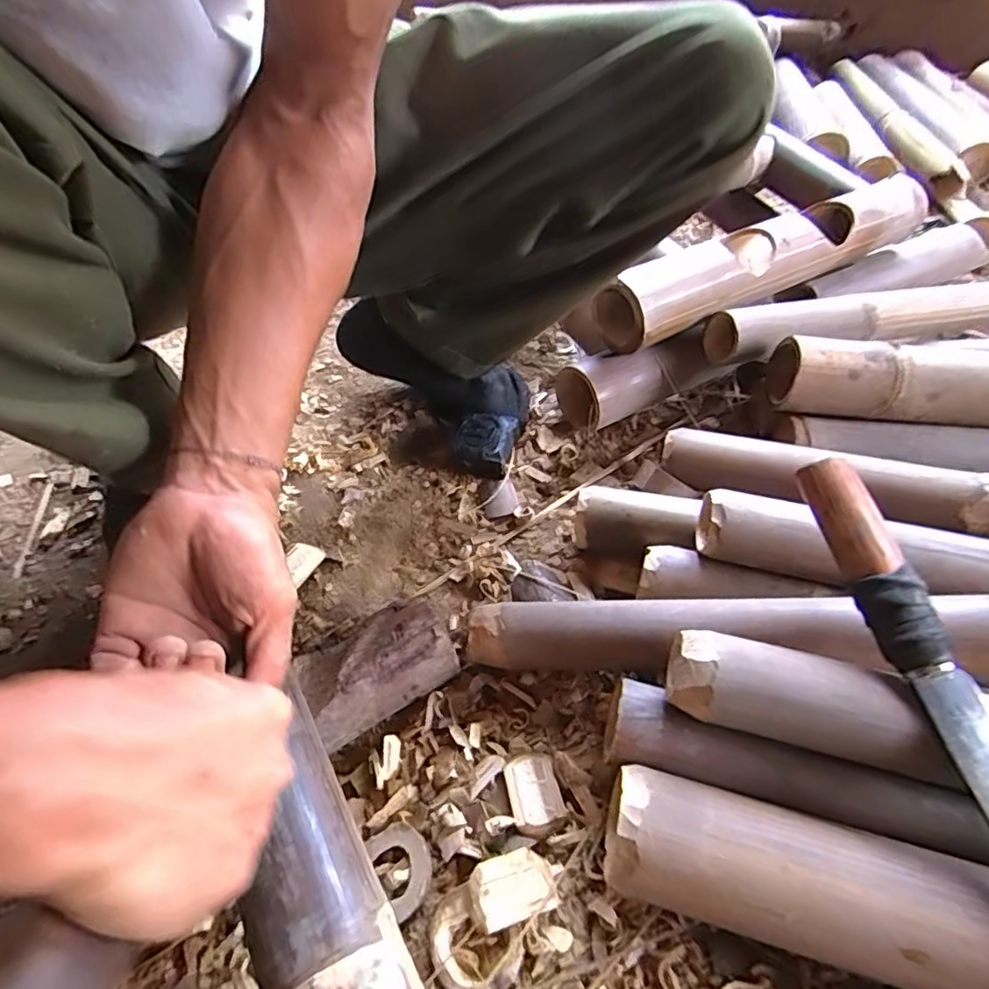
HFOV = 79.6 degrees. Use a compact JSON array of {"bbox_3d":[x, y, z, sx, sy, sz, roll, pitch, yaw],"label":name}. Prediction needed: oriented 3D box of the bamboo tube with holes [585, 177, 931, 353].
[{"bbox_3d":[0.303,-0.261,0.651,0.448,0.066,0.088,-26,53,-20],"label":"bamboo tube with holes"}]

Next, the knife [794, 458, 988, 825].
[{"bbox_3d":[0.264,0.131,0.324,0.038,0.030,0.338,-15,68,-14],"label":"knife"}]

